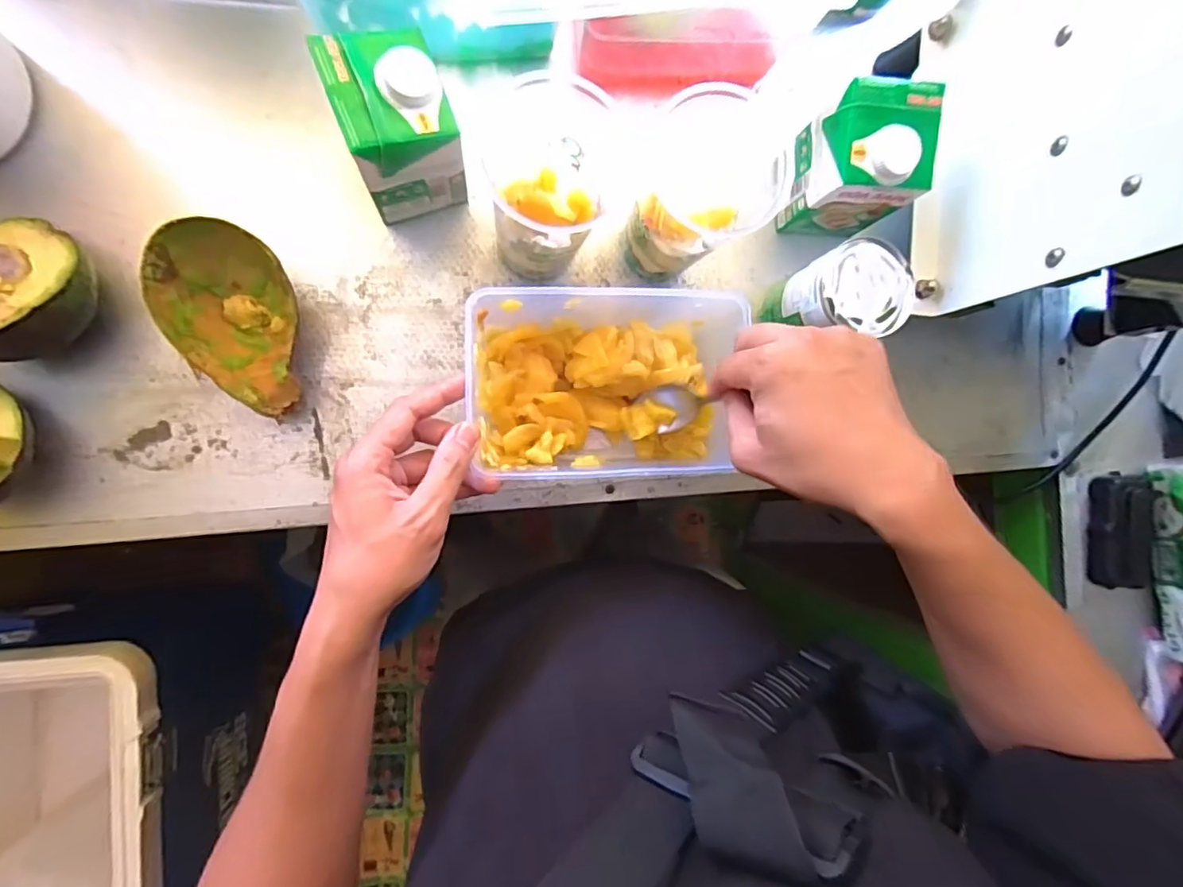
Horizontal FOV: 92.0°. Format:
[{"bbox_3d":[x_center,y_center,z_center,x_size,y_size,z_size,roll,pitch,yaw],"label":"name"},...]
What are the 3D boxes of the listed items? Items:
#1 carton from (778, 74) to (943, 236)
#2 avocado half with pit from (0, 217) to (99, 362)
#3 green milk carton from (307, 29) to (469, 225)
[{"bbox_3d":[0.207,-0.222,0.461,0.082,0.113,0.078,-3,90,-10],"label":"carton"},{"bbox_3d":[-0.387,-0.103,0.387,0.079,0.075,0.093,29,86,-8],"label":"avocado half with pit"},{"bbox_3d":[-0.135,-0.219,0.406,0.078,0.115,0.079,-19,93,-9],"label":"green milk carton"}]

